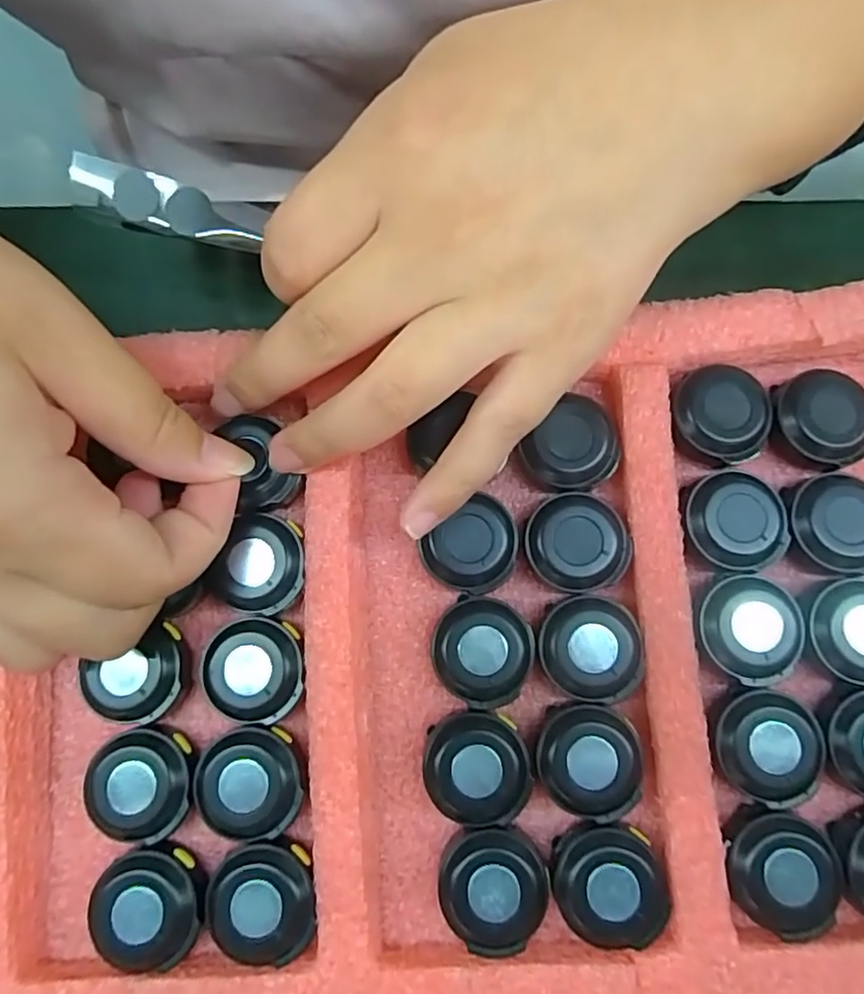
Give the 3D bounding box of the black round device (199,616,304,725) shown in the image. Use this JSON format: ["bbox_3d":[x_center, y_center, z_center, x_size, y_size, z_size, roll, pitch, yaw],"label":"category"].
[{"bbox_3d":[-0.052,0.050,0.178,0.029,0.006,0.029,0,78,1],"label":"black round device"}]

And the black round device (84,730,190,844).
[{"bbox_3d":[-0.083,0.082,0.174,0.028,0.008,0.030,-11,78,-1],"label":"black round device"}]

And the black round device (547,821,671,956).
[{"bbox_3d":[0.048,0.105,0.168,0.029,0.010,0.031,0,78,1],"label":"black round device"}]

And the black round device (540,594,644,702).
[{"bbox_3d":[0.046,0.044,0.179,0.028,0.008,0.029,0,78,1],"label":"black round device"}]

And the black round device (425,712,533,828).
[{"bbox_3d":[0.013,0.077,0.174,0.029,0.010,0.029,0,78,1],"label":"black round device"}]

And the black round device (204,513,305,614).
[{"bbox_3d":[-0.051,0.021,0.184,0.026,0.008,0.029,27,80,6],"label":"black round device"}]

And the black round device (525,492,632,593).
[{"bbox_3d":[0.044,0.013,0.184,0.029,0.009,0.027,0,78,1],"label":"black round device"}]

